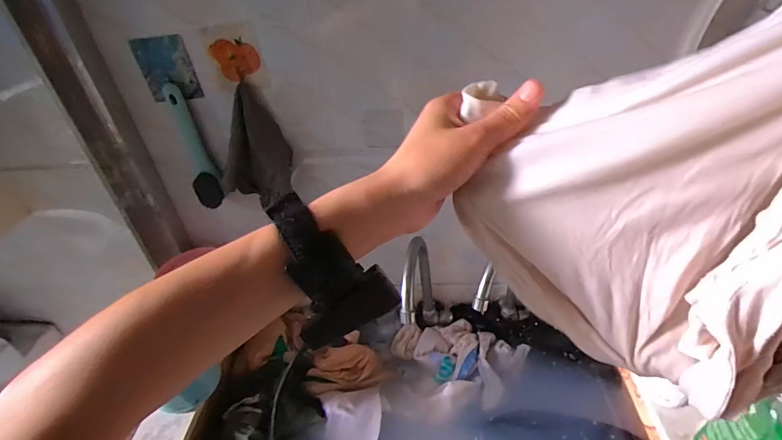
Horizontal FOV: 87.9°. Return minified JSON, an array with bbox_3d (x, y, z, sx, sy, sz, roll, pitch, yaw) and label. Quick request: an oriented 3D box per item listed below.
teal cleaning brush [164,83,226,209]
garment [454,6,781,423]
[{"bbox_3d":[-0.301,-0.110,0.617,0.036,0.188,0.053,-23,41,-22],"label":"teal cleaning brush"},{"bbox_3d":[0.154,-0.016,0.219,0.232,0.237,0.068,25,47,34],"label":"garment"}]

